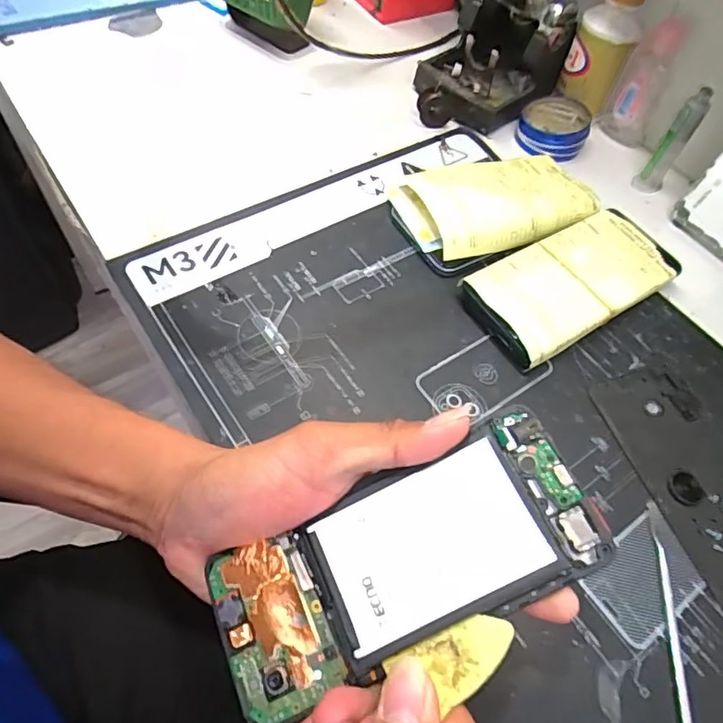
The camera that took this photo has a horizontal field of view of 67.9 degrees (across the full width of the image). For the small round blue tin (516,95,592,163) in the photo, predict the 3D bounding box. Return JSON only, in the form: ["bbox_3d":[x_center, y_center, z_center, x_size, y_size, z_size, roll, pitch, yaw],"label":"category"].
[{"bbox_3d":[0.179,-0.220,0.501,0.062,0.030,0.060,2,58,-4],"label":"small round blue tin"}]

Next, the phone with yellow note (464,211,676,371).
[{"bbox_3d":[0.152,-0.057,0.390,0.160,0.024,0.077,-27,64,-20],"label":"phone with yellow note"}]

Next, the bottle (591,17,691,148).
[{"bbox_3d":[0.254,-0.250,0.490,0.044,0.098,0.034,26,61,12],"label":"bottle"}]

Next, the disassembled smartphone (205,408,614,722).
[{"bbox_3d":[0.016,0.082,0.220,0.158,0.007,0.066,-27,63,0],"label":"disassembled smartphone"}]

